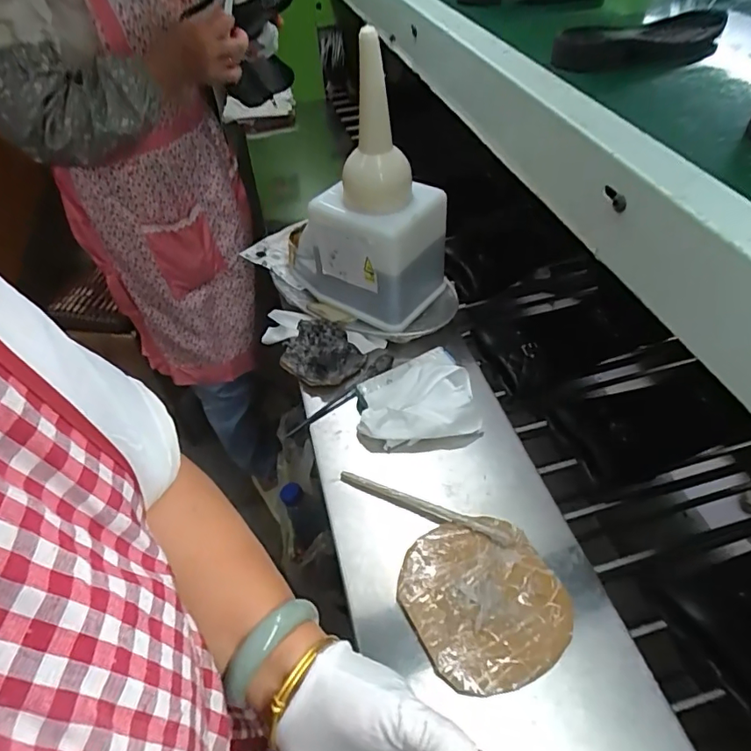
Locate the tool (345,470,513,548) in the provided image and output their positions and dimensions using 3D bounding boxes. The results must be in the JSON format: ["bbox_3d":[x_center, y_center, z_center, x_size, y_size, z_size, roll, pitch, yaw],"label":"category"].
[{"bbox_3d":[0.053,0.140,0.567,0.196,0.010,0.025,17,52,20],"label":"tool"}]

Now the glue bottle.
[{"bbox_3d":[-0.024,-0.249,0.700,0.225,0.320,0.138,26,55,26],"label":"glue bottle"}]

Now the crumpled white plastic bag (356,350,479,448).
[{"bbox_3d":[0.047,0.030,0.656,0.144,0.037,0.129,-11,48,-5],"label":"crumpled white plastic bag"}]

